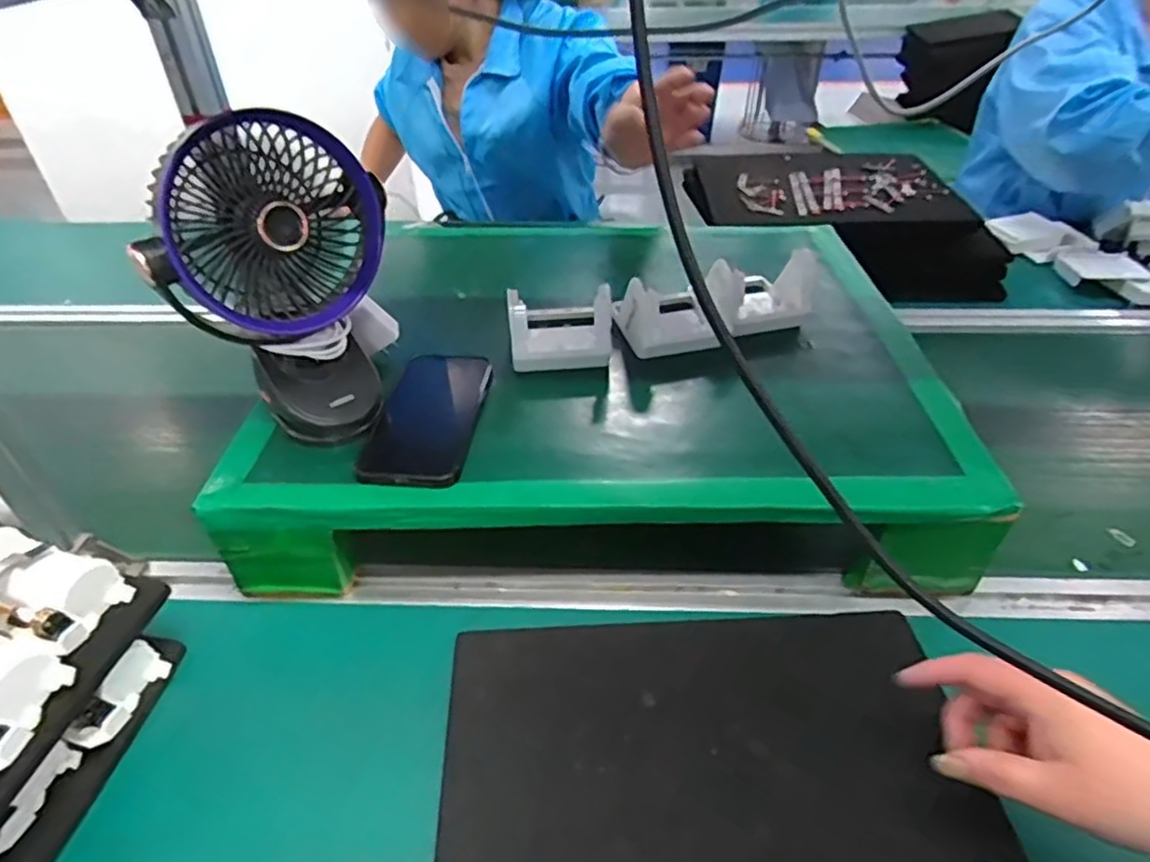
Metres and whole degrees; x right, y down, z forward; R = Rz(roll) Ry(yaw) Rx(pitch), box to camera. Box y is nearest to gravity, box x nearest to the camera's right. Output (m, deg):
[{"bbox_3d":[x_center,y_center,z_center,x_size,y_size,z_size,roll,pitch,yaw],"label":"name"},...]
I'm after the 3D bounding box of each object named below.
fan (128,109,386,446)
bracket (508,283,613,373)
[{"bbox_3d":[-0.215,-0.104,0.523,0.148,0.219,0.123,-11,41,-10],"label":"fan"},{"bbox_3d":[-0.014,-0.108,0.637,0.095,0.068,0.102,-4,40,-2],"label":"bracket"}]

